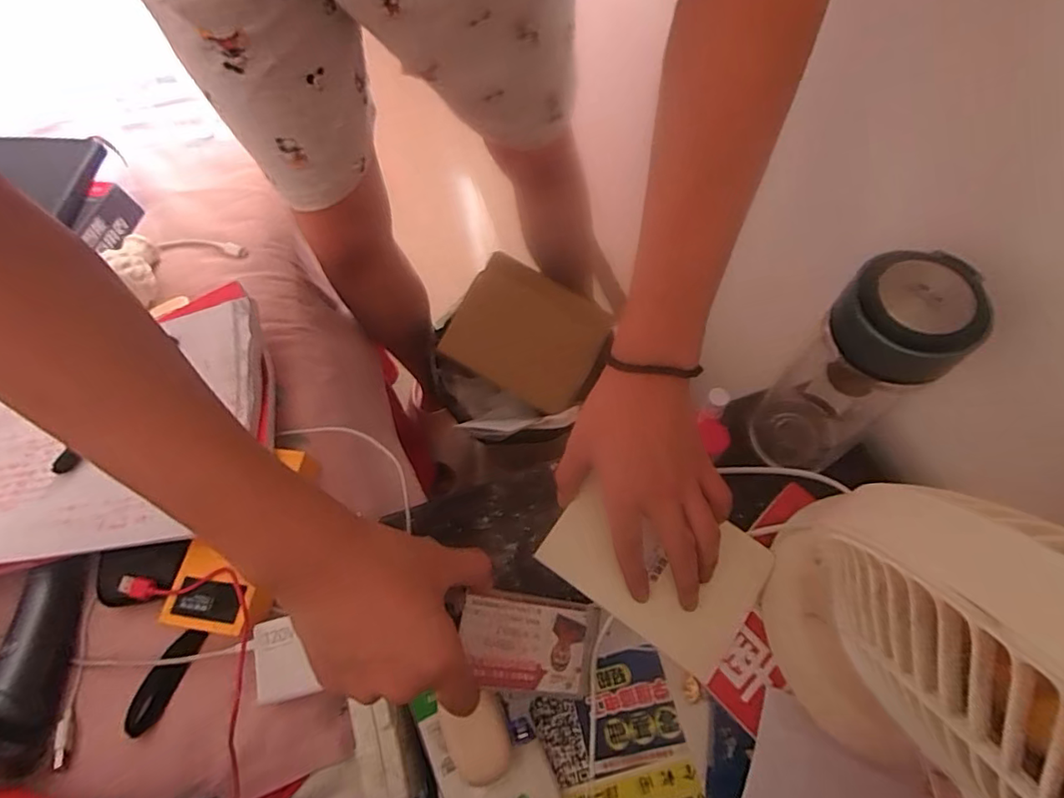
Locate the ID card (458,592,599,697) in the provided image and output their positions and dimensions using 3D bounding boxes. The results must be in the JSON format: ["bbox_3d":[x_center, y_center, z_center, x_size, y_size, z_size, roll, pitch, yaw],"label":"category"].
[{"bbox_3d":[-0.001,0.158,0.359,0.098,0.006,0.054,17,68,-22],"label":"ID card"}]

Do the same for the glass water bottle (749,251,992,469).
[{"bbox_3d":[0.222,-0.011,0.398,0.073,0.211,0.073,-39,68,-15],"label":"glass water bottle"}]

